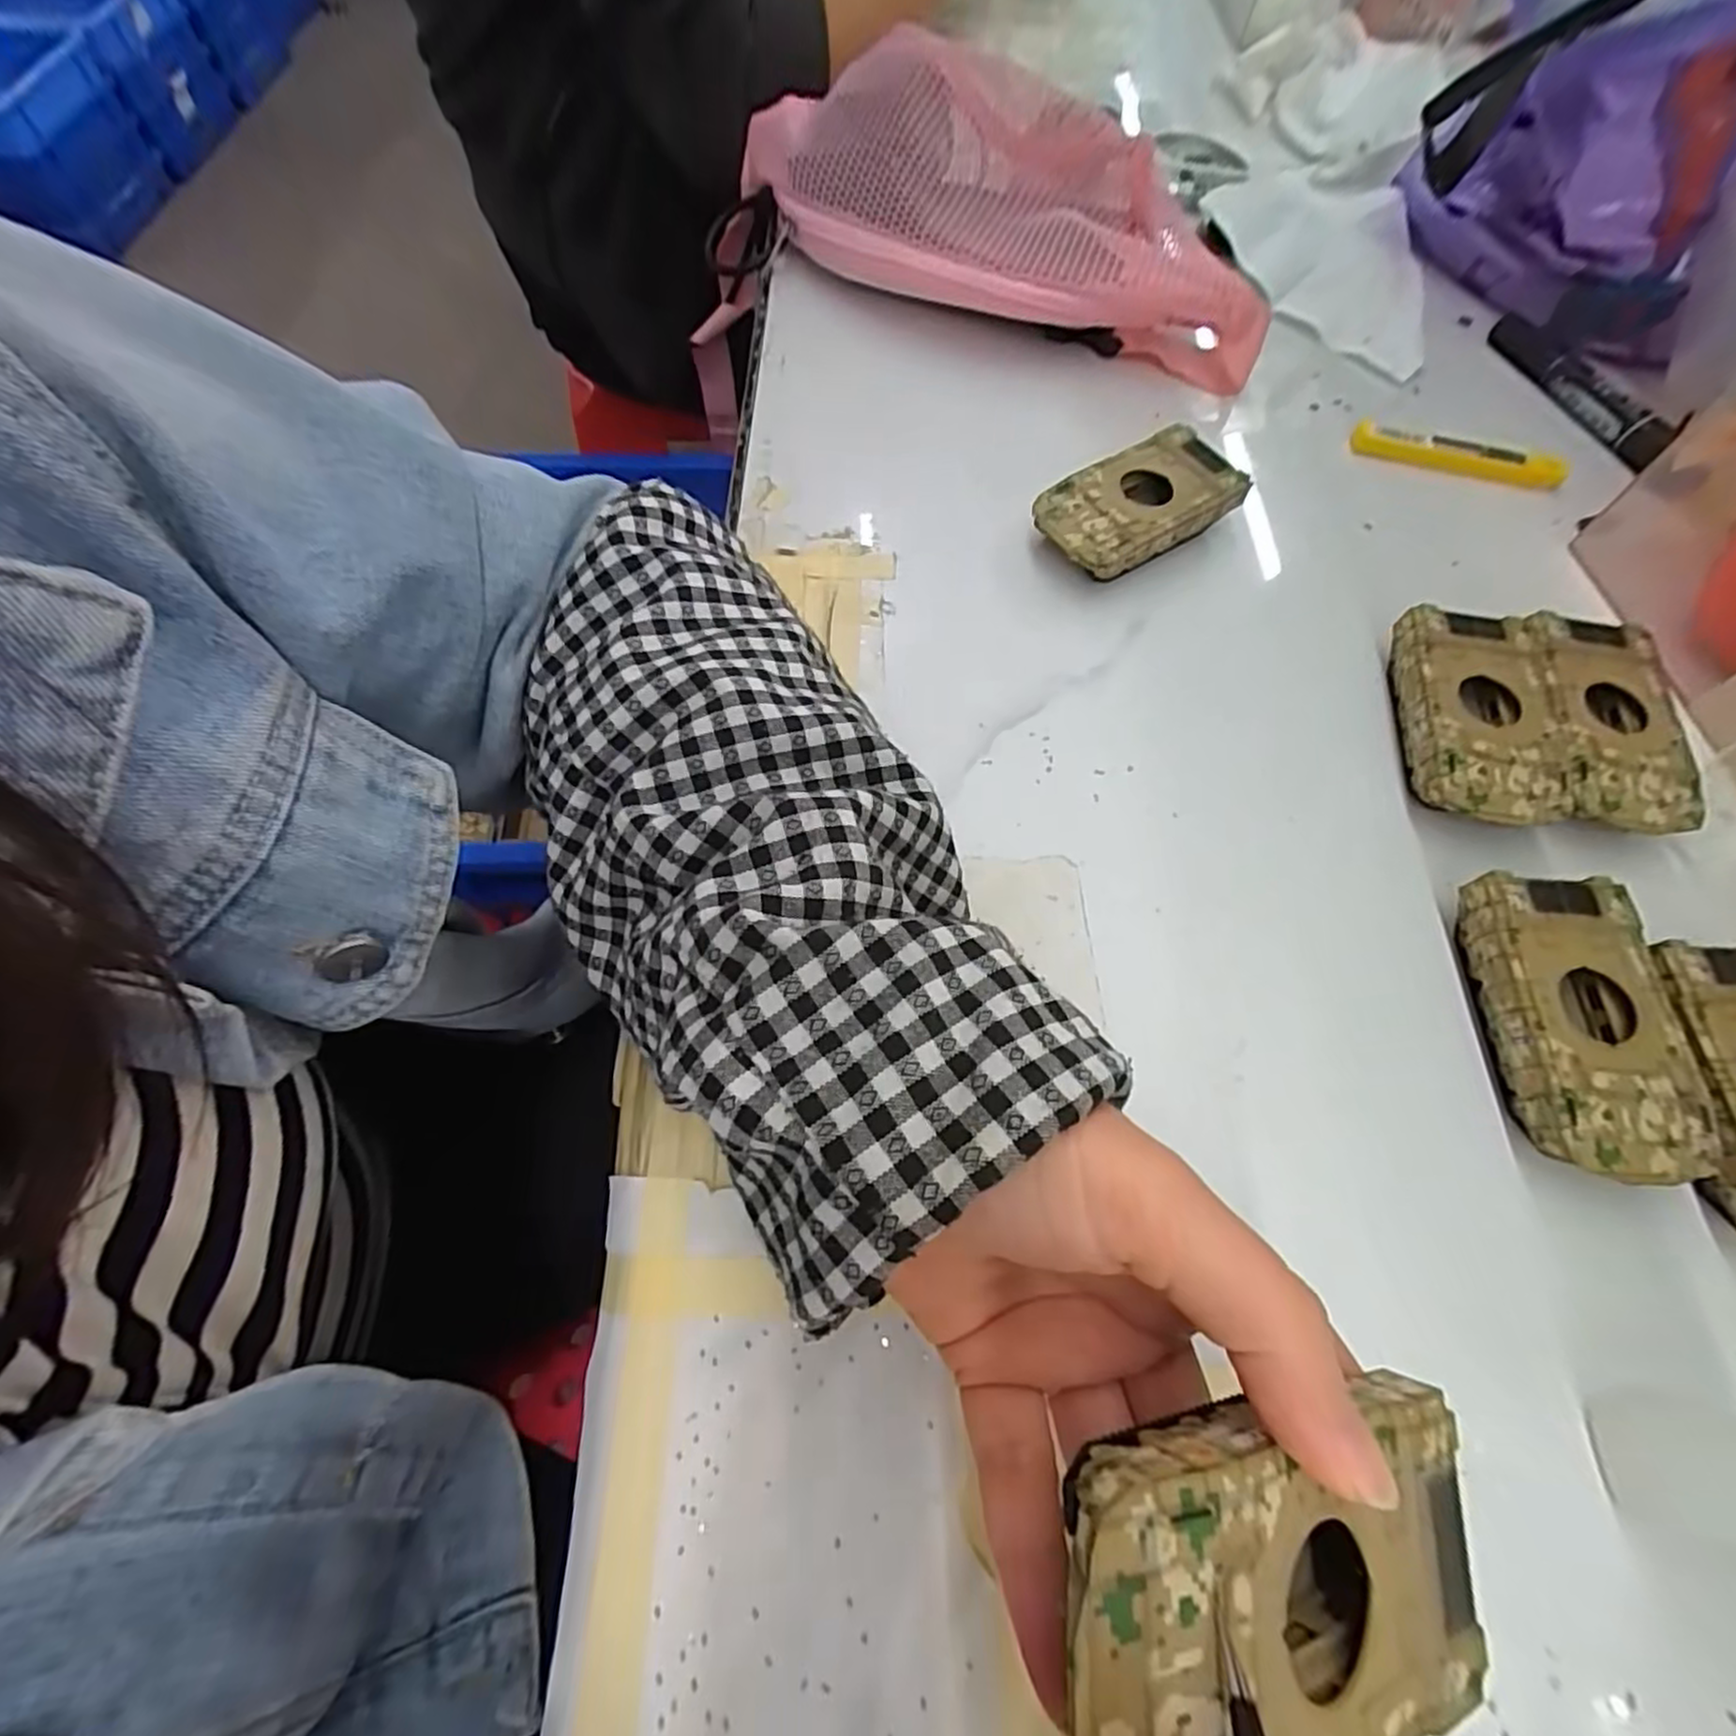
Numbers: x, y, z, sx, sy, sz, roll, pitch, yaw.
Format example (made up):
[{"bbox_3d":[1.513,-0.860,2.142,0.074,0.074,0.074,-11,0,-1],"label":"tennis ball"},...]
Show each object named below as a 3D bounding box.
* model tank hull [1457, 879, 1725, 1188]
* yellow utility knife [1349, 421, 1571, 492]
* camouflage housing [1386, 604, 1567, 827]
[{"bbox_3d":[0.234,0.053,0.244,0.051,0.027,0.094,4,65,0],"label":"model tank hull"},{"bbox_3d":[0.304,-0.212,0.375,0.109,0.011,0.019,13,65,4],"label":"yellow utility knife"},{"bbox_3d":[0.241,-0.057,0.294,0.049,0.026,0.092,7,65,2],"label":"camouflage housing"}]

